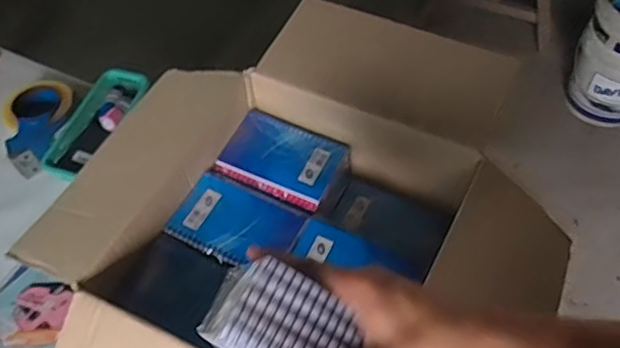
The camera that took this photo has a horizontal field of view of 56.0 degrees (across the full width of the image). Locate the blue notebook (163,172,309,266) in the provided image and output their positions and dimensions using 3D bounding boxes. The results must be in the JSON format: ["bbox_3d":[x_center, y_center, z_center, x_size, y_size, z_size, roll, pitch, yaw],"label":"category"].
[{"bbox_3d":[-0.079,0.053,0.622,0.127,0.015,0.087,23,58,15],"label":"blue notebook"}]

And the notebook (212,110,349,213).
[{"bbox_3d":[-0.033,-0.019,0.672,0.128,0.015,0.096,23,58,16],"label":"notebook"}]

